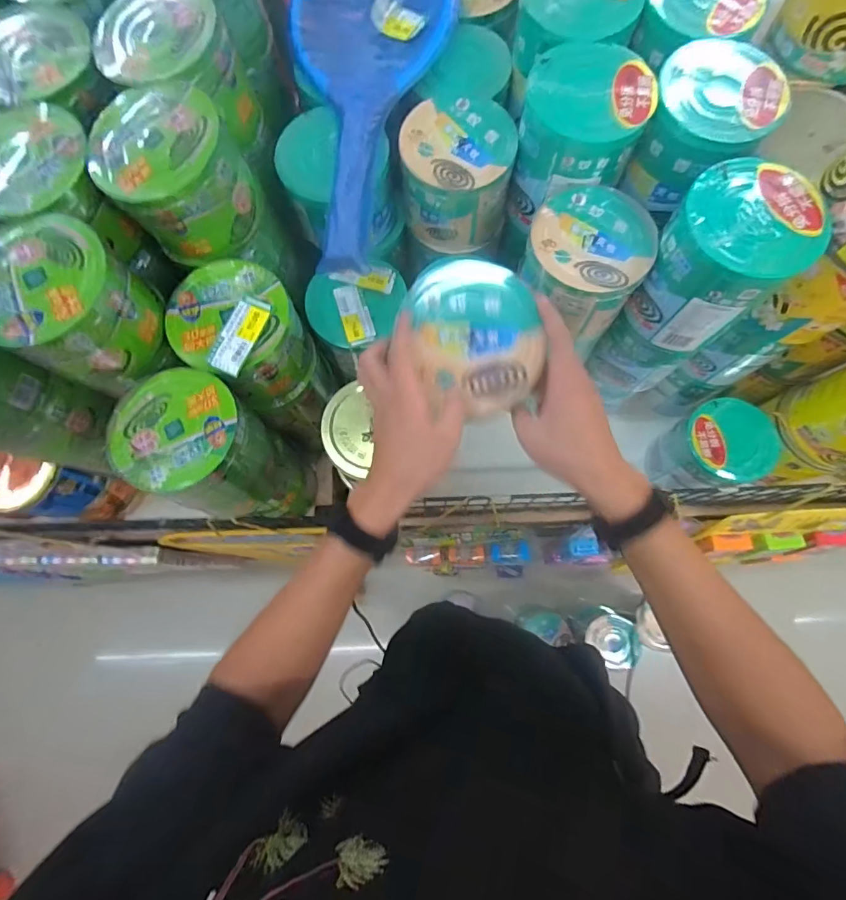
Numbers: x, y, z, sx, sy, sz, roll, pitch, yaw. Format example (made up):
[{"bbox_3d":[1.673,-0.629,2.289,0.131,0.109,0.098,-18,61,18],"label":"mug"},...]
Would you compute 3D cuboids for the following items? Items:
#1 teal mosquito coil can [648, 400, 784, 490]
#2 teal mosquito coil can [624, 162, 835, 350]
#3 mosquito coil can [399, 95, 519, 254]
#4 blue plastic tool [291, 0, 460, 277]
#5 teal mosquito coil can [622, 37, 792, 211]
[{"bbox_3d":[0.473,0.008,0.766,0.134,0.139,0.119,-12,77,-2],"label":"teal mosquito coil can"},{"bbox_3d":[0.320,-0.202,0.506,0.125,0.154,0.126,0,77,1],"label":"teal mosquito coil can"},{"bbox_3d":[0.047,-0.346,0.587,0.141,0.119,0.139,8,77,3],"label":"mosquito coil can"},{"bbox_3d":[-0.066,-0.424,0.536,0.204,0.031,0.483,1,77,1],"label":"blue plastic tool"},{"bbox_3d":[0.313,-0.360,0.518,0.129,0.096,0.139,8,77,3],"label":"teal mosquito coil can"}]

